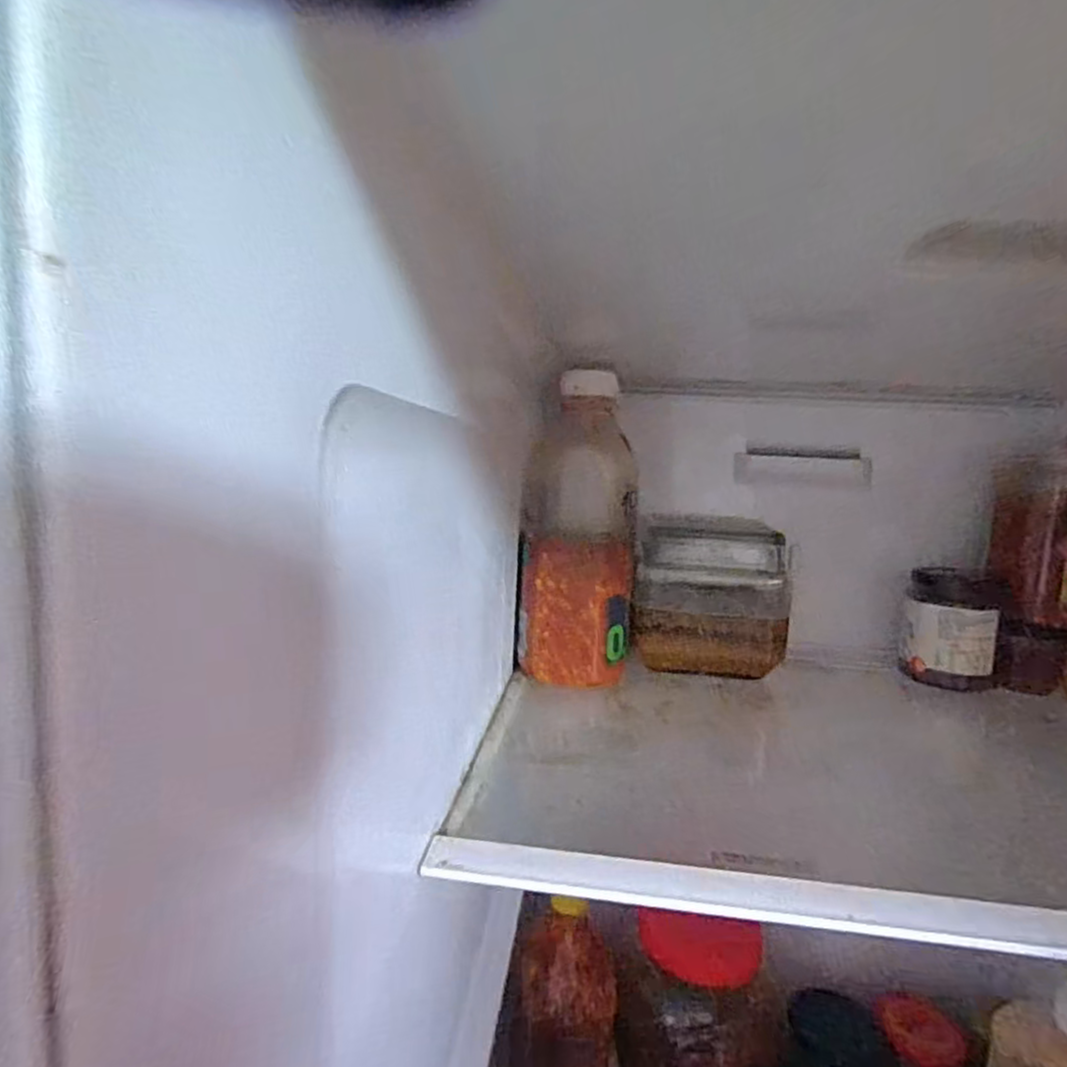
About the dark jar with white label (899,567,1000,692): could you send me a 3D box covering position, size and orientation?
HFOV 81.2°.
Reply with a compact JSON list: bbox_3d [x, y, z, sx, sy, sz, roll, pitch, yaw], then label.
[{"bbox_3d":[0.321,0.078,0.481,0.060,0.090,0.055,8,8,35],"label":"dark jar with white label"}]

